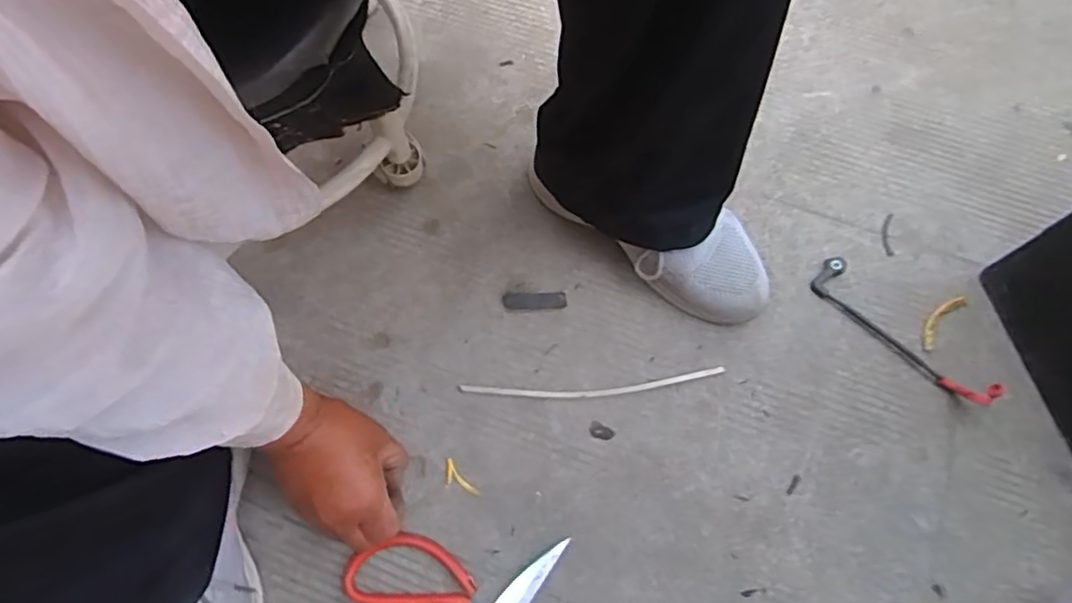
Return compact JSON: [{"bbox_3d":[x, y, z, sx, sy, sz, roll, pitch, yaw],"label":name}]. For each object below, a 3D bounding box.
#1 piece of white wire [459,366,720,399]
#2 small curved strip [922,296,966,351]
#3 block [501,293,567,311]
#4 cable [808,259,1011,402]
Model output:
[{"bbox_3d":[0.049,0.072,0.530,0.225,0.004,0.018,-4,70,-1],"label":"piece of white wire"},{"bbox_3d":[0.359,0.015,0.548,0.066,0.004,0.017,-43,75,-14],"label":"small curved strip"},{"bbox_3d":[-0.001,0.000,0.560,0.056,0.004,0.016,-3,70,-1],"label":"block"},{"bbox_3d":[0.312,0.028,0.533,0.040,0.021,0.168,-38,74,-13],"label":"cable"}]

